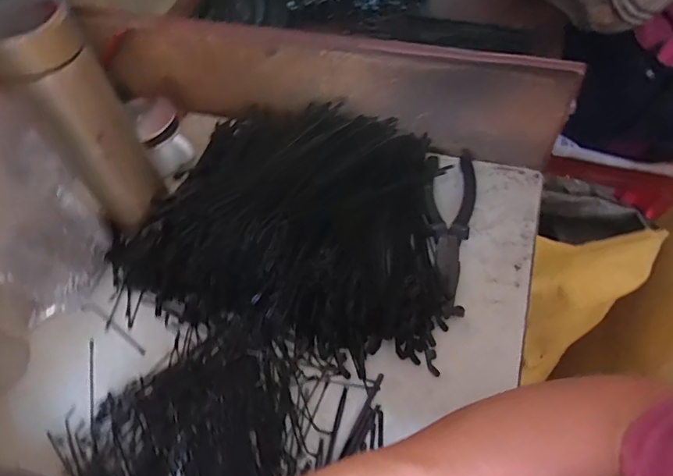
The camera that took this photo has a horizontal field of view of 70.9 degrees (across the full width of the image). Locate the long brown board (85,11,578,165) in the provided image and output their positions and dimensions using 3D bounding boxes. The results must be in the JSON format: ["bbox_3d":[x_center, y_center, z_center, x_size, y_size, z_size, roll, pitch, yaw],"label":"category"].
[{"bbox_3d":[-0.021,-0.158,0.495,0.478,0.121,0.033,11,48,12],"label":"long brown board"}]

